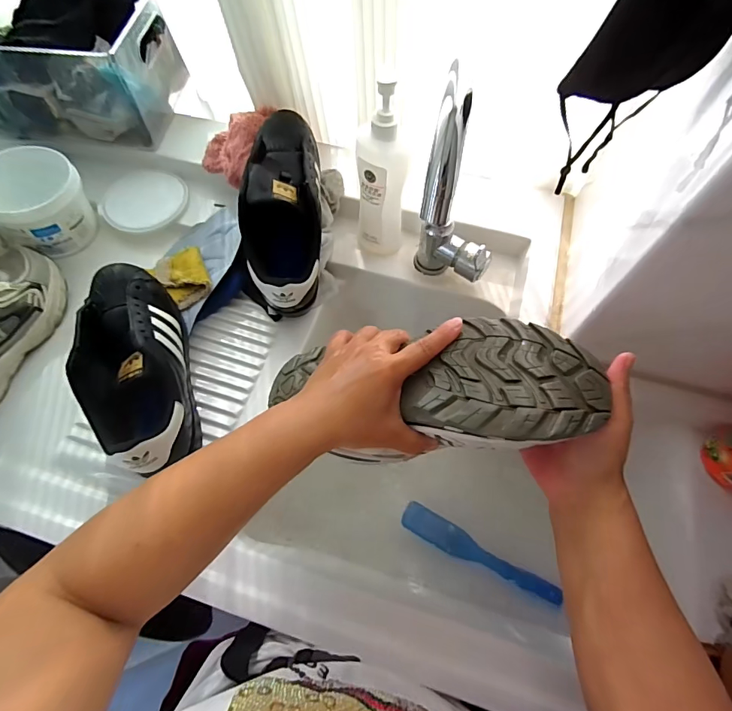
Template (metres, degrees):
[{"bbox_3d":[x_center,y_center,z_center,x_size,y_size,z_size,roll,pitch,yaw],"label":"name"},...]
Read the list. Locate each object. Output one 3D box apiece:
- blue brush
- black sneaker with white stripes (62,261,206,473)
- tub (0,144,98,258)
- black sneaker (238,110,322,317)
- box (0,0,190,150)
[{"bbox_3d":[0.143,0.256,0.548,0.205,0.027,0.035,28,68,13],"label":"blue brush"},{"bbox_3d":[-0.252,0.007,0.479,0.090,0.109,0.254,-16,66,-7],"label":"black sneaker with white stripes"},{"bbox_3d":[-0.448,-0.207,0.583,0.119,0.087,0.122,0,65,0],"label":"tub"},{"bbox_3d":[-0.102,-0.186,0.533,0.095,0.119,0.266,-2,78,-1],"label":"black sneaker"},{"bbox_3d":[-0.428,-0.409,0.611,0.269,0.120,0.156,8,65,4],"label":"box"}]

